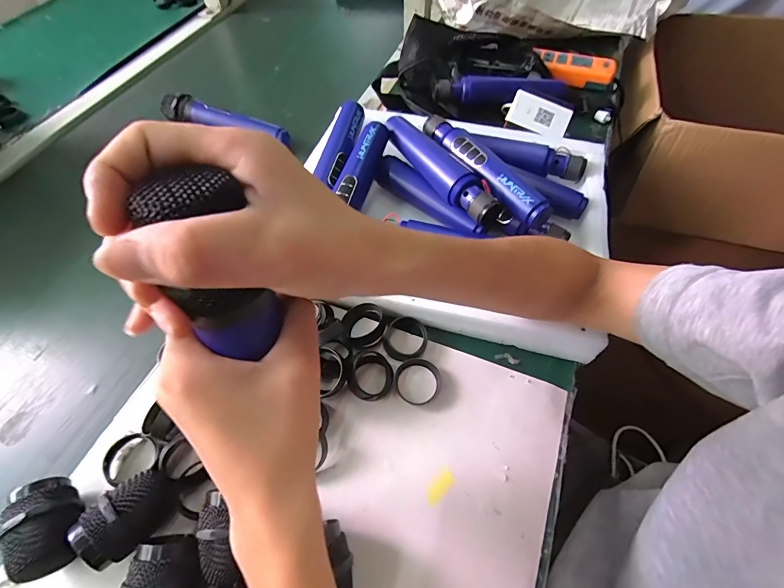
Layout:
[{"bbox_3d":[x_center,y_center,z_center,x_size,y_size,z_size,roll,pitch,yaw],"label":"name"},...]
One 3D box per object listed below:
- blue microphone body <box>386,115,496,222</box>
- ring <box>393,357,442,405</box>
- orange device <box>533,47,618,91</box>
[{"bbox_3d":[0.046,-0.142,0.426,0.033,0.040,0.186,-26,61,-15],"label":"blue microphone body"},{"bbox_3d":[0.025,0.083,0.366,0.044,0.006,0.045,0,57,1],"label":"ring"},{"bbox_3d":[0.293,-0.361,0.612,0.122,0.032,0.051,9,58,6],"label":"orange device"}]

